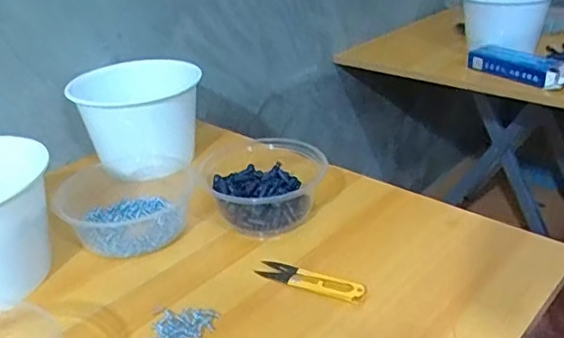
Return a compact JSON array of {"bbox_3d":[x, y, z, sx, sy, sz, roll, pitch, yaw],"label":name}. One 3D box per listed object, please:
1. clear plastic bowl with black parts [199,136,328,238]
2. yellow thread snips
[{"bbox_3d":[-0.019,0.012,0.607,0.109,0.047,0.153,6,31,17],"label":"clear plastic bowl with black parts"},{"bbox_3d":[0.025,0.100,0.500,0.101,0.015,0.023,13,31,29],"label":"yellow thread snips"}]

